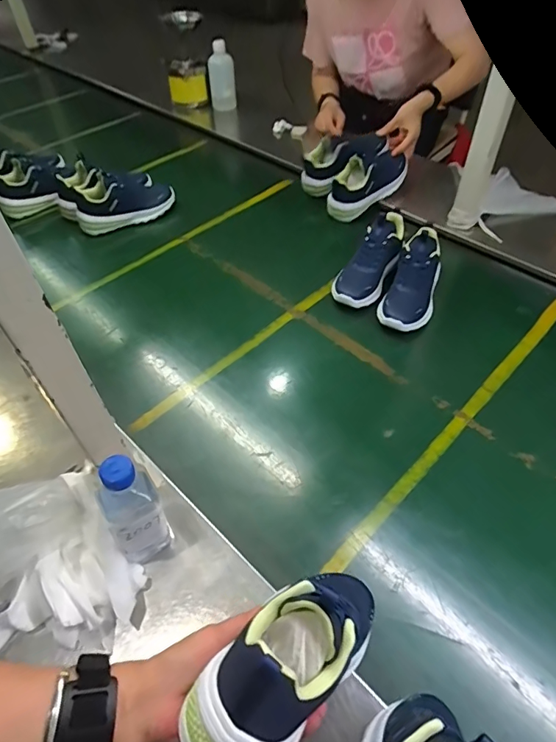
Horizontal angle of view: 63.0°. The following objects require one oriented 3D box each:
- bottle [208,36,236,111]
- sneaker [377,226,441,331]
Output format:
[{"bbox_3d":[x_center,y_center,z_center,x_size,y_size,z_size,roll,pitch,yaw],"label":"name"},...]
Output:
[{"bbox_3d":[-0.169,-0.880,1.355,0.082,0.191,0.094,-7,51,-2],"label":"bottle"},{"bbox_3d":[0.243,-0.162,0.807,0.084,0.071,0.190,18,82,17],"label":"sneaker"}]

